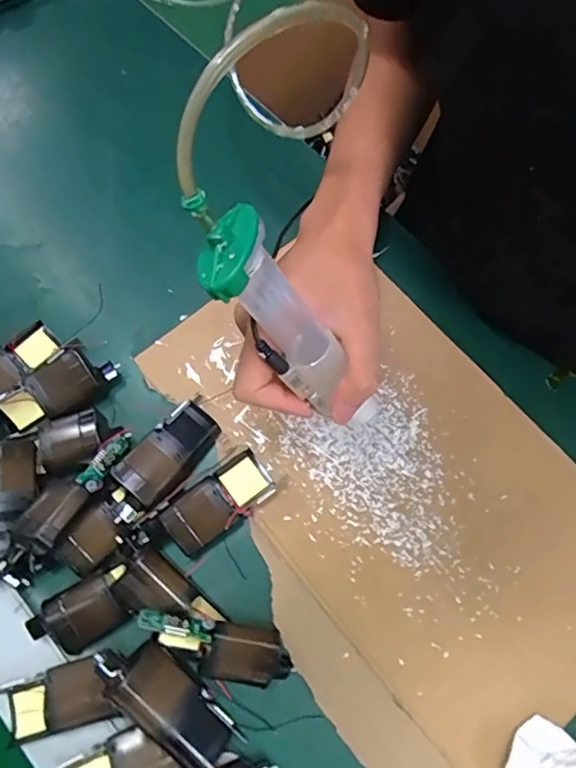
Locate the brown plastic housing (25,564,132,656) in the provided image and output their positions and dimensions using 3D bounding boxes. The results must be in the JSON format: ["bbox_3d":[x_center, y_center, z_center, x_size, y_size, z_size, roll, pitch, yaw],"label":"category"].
[{"bbox_3d":[-0.131,0.146,0.346,0.062,0.015,0.037,-28,74,-8],"label":"brown plastic housing"}]

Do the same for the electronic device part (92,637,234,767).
[{"bbox_3d":[-0.071,0.185,0.320,0.092,0.023,0.035,46,78,-7],"label":"electronic device part"}]

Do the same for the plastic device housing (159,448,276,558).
[{"bbox_3d":[-0.047,0.081,0.374,0.076,0.020,0.036,-38,75,-10],"label":"plastic device housing"}]

